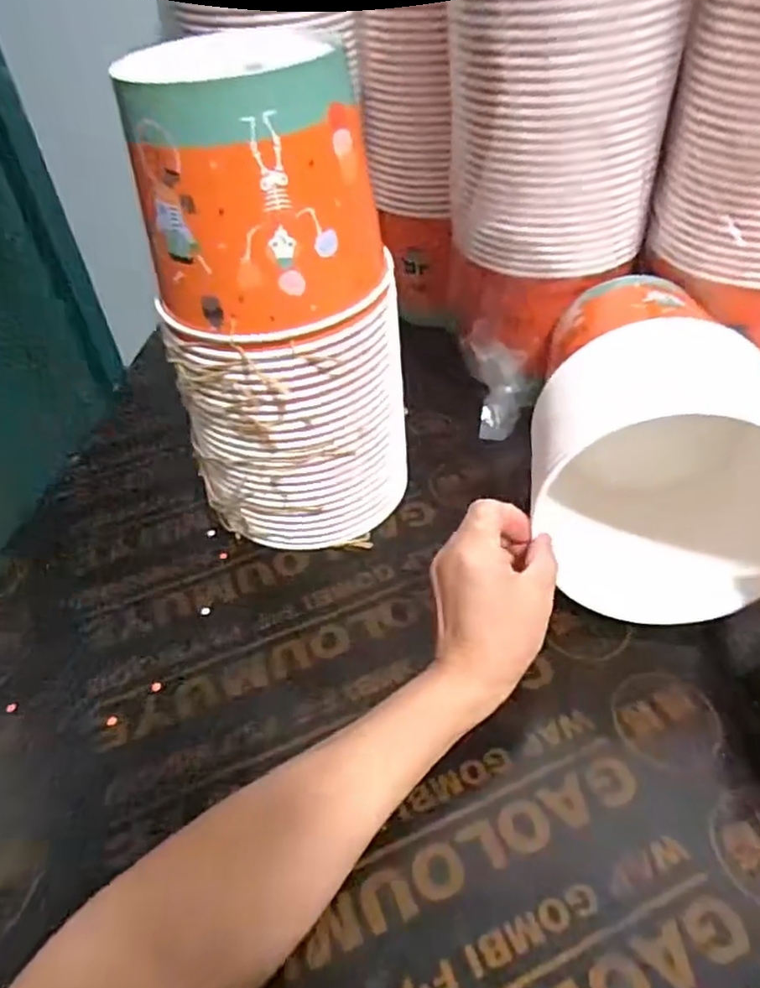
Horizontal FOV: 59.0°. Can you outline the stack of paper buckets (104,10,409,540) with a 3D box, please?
[{"bbox_3d":[-0.066,-0.114,0.467,0.127,0.324,0.129,11,47,17],"label":"stack of paper buckets"}]

